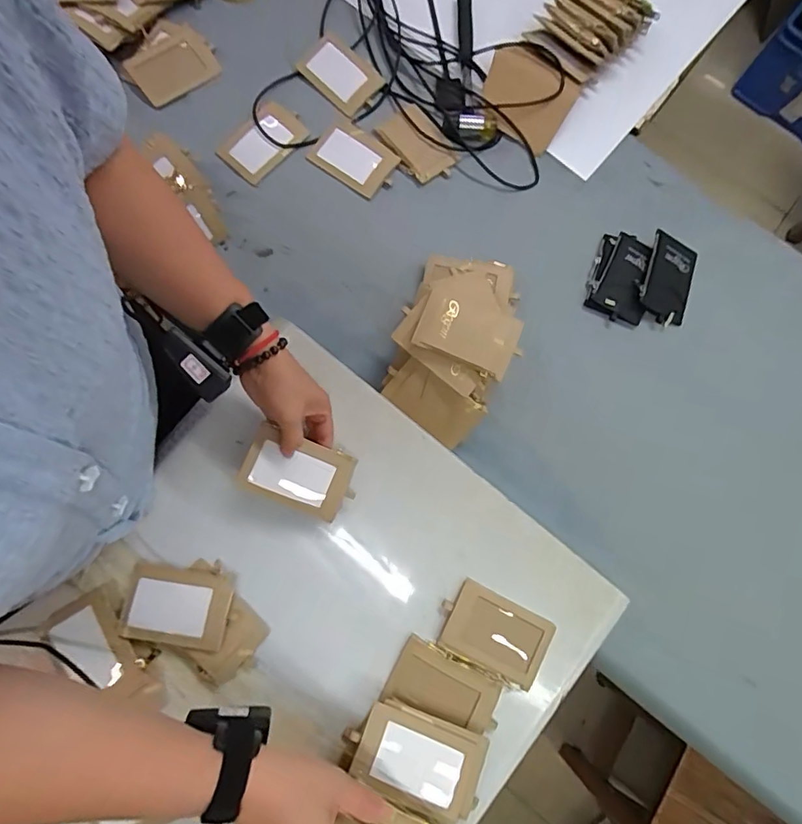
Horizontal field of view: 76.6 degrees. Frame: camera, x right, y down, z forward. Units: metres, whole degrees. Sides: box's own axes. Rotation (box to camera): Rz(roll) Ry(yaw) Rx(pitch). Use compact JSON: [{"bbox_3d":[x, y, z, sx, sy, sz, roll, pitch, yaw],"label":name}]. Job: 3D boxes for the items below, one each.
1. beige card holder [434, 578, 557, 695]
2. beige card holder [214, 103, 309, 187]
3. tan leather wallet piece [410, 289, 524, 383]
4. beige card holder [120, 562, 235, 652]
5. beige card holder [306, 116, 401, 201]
[{"bbox_3d":[0.101,0.239,0.546,0.111,0.005,0.076,28,80,4],"label":"beige card holder"},{"bbox_3d":[-0.190,-0.372,0.696,0.079,0.014,0.113,40,78,8],"label":"beige card holder"},{"bbox_3d":[0.075,-0.088,0.566,0.111,0.015,0.070,22,79,3],"label":"tan leather wallet piece"},{"bbox_3d":[-0.235,0.204,0.531,0.109,0.009,0.073,10,79,0],"label":"beige card holder"},{"bbox_3d":[-0.063,-0.347,0.695,0.112,0.009,0.076,38,92,0],"label":"beige card holder"}]

